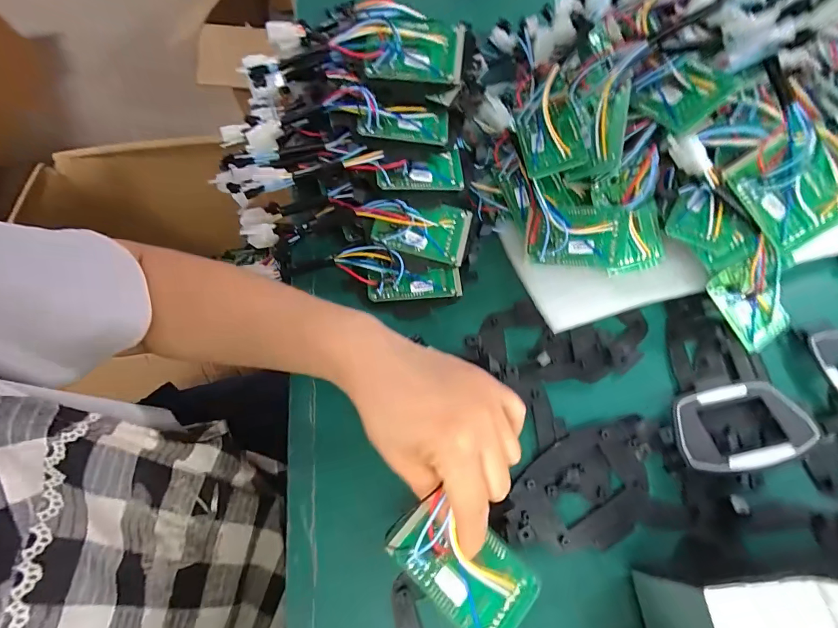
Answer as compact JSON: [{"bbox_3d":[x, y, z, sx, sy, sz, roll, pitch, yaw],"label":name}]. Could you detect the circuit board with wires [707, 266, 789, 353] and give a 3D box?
[{"bbox_3d":[0.279,-0.008,0.336,0.048,0.014,0.080,-36,103,0],"label":"circuit board with wires"}]

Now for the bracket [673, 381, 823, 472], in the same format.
[{"bbox_3d":[0.240,0.083,0.301,0.099,0.012,0.058,-10,66,-4],"label":"bracket"}]

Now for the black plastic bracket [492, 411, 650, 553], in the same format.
[{"bbox_3d":[0.111,0.123,0.279,0.125,0.014,0.071,-16,67,-7],"label":"black plastic bracket"}]

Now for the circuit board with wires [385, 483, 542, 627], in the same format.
[{"bbox_3d":[0.026,0.144,0.230,0.084,0.030,0.047,38,71,16],"label":"circuit board with wires"}]

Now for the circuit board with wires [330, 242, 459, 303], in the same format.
[{"bbox_3d":[-0.017,-0.034,0.349,0.106,0.020,0.042,2,65,1],"label":"circuit board with wires"}]

